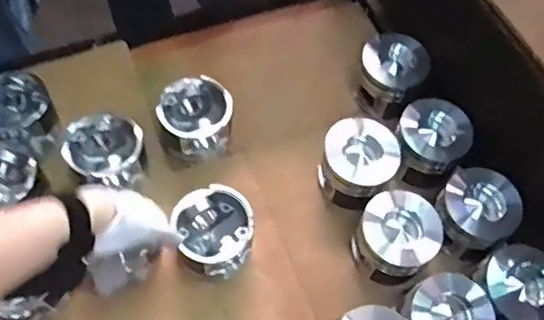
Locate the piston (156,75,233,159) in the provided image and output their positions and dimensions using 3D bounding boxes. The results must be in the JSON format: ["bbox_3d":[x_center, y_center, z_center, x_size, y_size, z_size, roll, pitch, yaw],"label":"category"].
[{"bbox_3d":[-0.121,-0.065,0.909,0.117,0.089,0.107,-15,64,-11],"label":"piston"}]

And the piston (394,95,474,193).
[{"bbox_3d":[0.246,-0.026,0.888,0.109,0.101,0.105,1,62,-3],"label":"piston"}]

